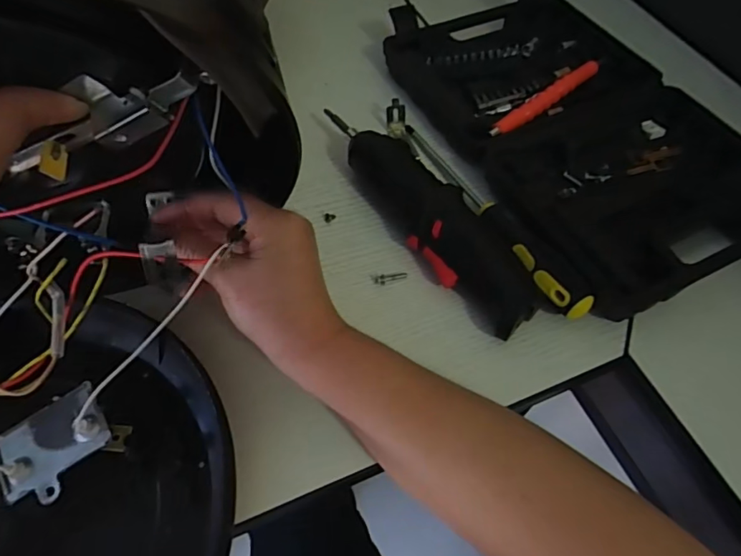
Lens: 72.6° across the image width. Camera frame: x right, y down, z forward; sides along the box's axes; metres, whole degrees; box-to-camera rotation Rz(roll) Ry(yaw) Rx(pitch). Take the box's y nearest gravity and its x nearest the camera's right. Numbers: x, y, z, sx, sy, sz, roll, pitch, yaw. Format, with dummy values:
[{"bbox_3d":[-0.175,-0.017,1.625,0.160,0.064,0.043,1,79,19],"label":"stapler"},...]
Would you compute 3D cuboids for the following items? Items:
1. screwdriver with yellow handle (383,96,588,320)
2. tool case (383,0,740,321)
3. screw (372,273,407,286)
[{"bbox_3d":[0.081,-0.063,0.391,0.026,0.019,0.236,-23,61,-17],"label":"screwdriver with yellow handle"},{"bbox_3d":[0.170,-0.140,0.443,0.239,0.038,0.354,-23,61,-16],"label":"tool case"},{"bbox_3d":[0.014,0.001,0.366,0.026,0.004,0.010,-2,57,-4],"label":"screw"}]

